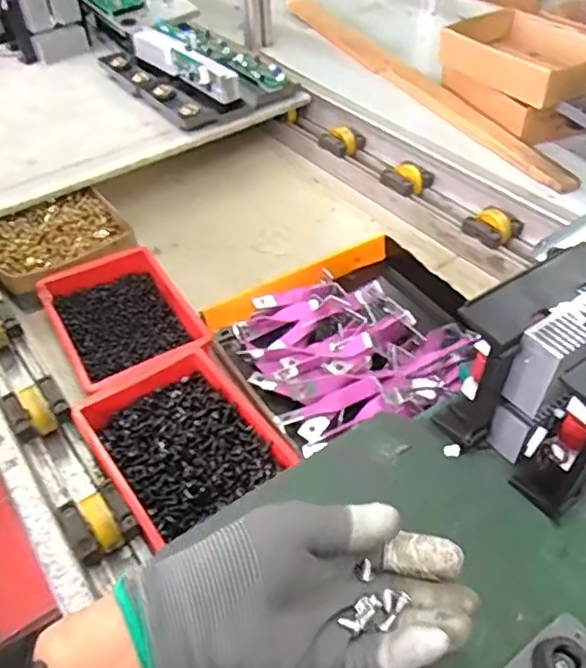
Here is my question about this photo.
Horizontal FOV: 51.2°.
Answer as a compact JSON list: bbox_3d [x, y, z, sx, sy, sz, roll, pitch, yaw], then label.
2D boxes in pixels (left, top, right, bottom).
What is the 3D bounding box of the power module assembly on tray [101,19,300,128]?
[{"bbox_3d":[-0.164,-0.443,0.996,0.205,0.057,0.298,-28,50,-23],"label":"power module assembly on tray"}]

